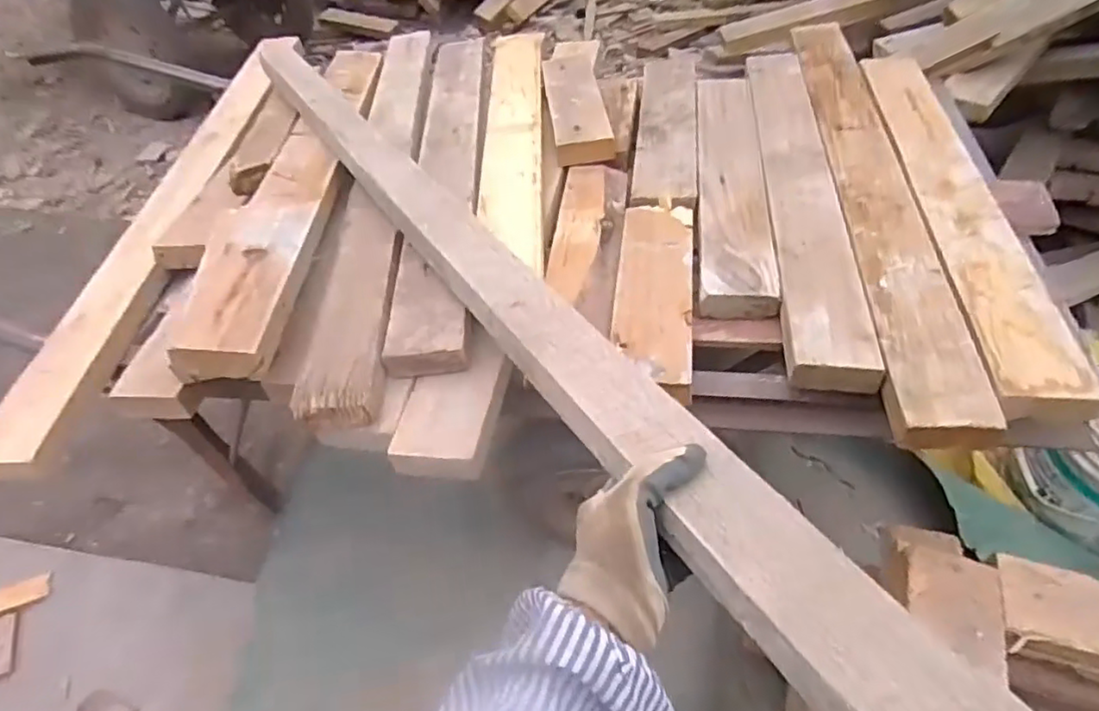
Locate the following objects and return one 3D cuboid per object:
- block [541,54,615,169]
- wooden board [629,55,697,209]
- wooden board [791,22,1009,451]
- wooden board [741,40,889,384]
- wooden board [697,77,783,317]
[{"bbox_3d":[0.041,-0.407,1.023,0.086,0.034,0.298,-4,50,-4],"label":"block"},{"bbox_3d":[0.185,-0.373,1.011,0.086,0.032,0.482,7,50,5],"label":"wooden board"},{"bbox_3d":[0.422,-0.259,0.858,0.095,0.027,0.880,6,50,4],"label":"wooden board"},{"bbox_3d":[0.333,-0.250,0.875,0.089,0.038,0.726,6,50,4],"label":"wooden board"},{"bbox_3d":[0.252,-0.259,0.902,0.086,0.030,0.534,6,50,4],"label":"wooden board"}]

